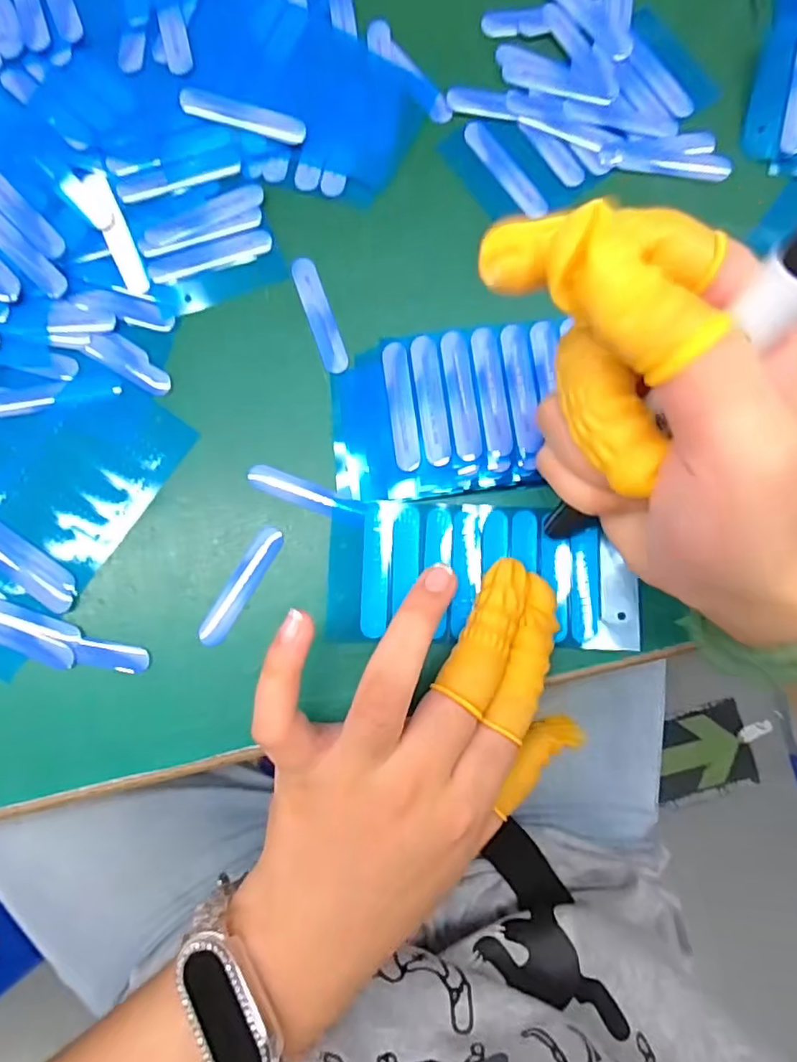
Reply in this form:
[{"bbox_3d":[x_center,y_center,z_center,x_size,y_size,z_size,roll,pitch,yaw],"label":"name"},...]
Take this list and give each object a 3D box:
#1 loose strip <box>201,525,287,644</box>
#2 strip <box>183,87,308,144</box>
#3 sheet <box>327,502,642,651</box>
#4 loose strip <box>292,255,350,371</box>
[{"bbox_3d":[-0.061,0.021,0.223,0.011,0.004,0.051,29,84,0],"label":"loose strip"},{"bbox_3d":[-0.064,-0.172,0.237,0.050,0.005,0.011,12,84,-1],"label":"strip"},{"bbox_3d":[0.033,0.018,0.225,0.118,0.011,0.055,5,84,-1],"label":"sheet"},{"bbox_3d":[-0.032,-0.089,0.236,0.010,0.004,0.050,-20,86,-4],"label":"loose strip"}]

